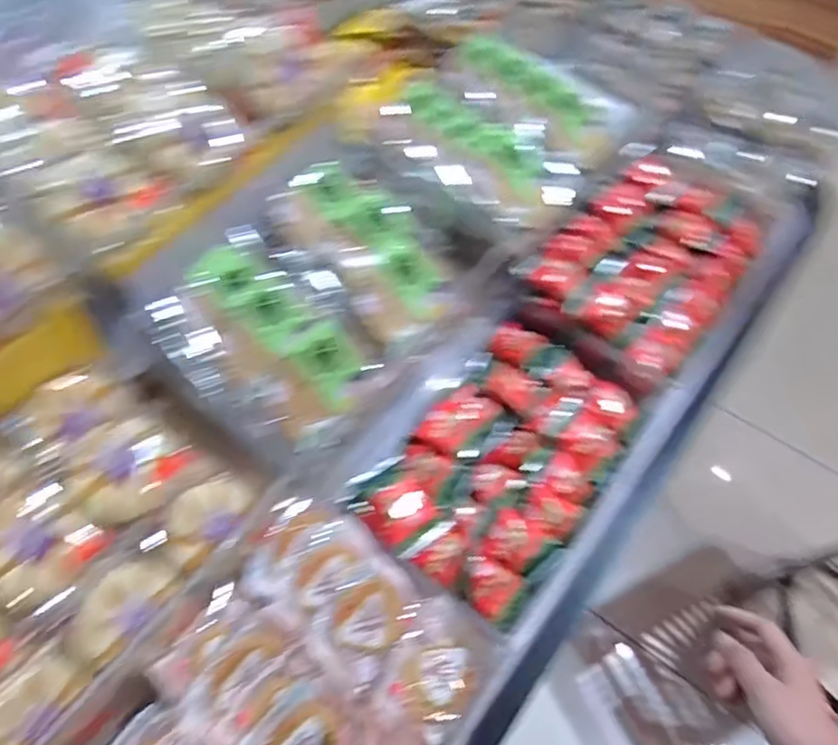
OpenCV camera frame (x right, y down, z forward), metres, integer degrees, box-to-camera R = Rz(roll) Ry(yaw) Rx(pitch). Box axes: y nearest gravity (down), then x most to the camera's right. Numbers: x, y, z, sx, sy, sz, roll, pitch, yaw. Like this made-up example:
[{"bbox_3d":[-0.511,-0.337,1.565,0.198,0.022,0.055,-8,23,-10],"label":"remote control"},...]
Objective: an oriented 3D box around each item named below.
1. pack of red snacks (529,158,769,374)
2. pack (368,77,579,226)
[{"bbox_3d":[0.265,-0.137,0.734,0.184,0.055,0.271,34,64,19],"label":"pack of red snacks"},{"bbox_3d":[0.053,-0.229,0.691,0.205,0.077,0.130,33,64,18],"label":"pack"}]

